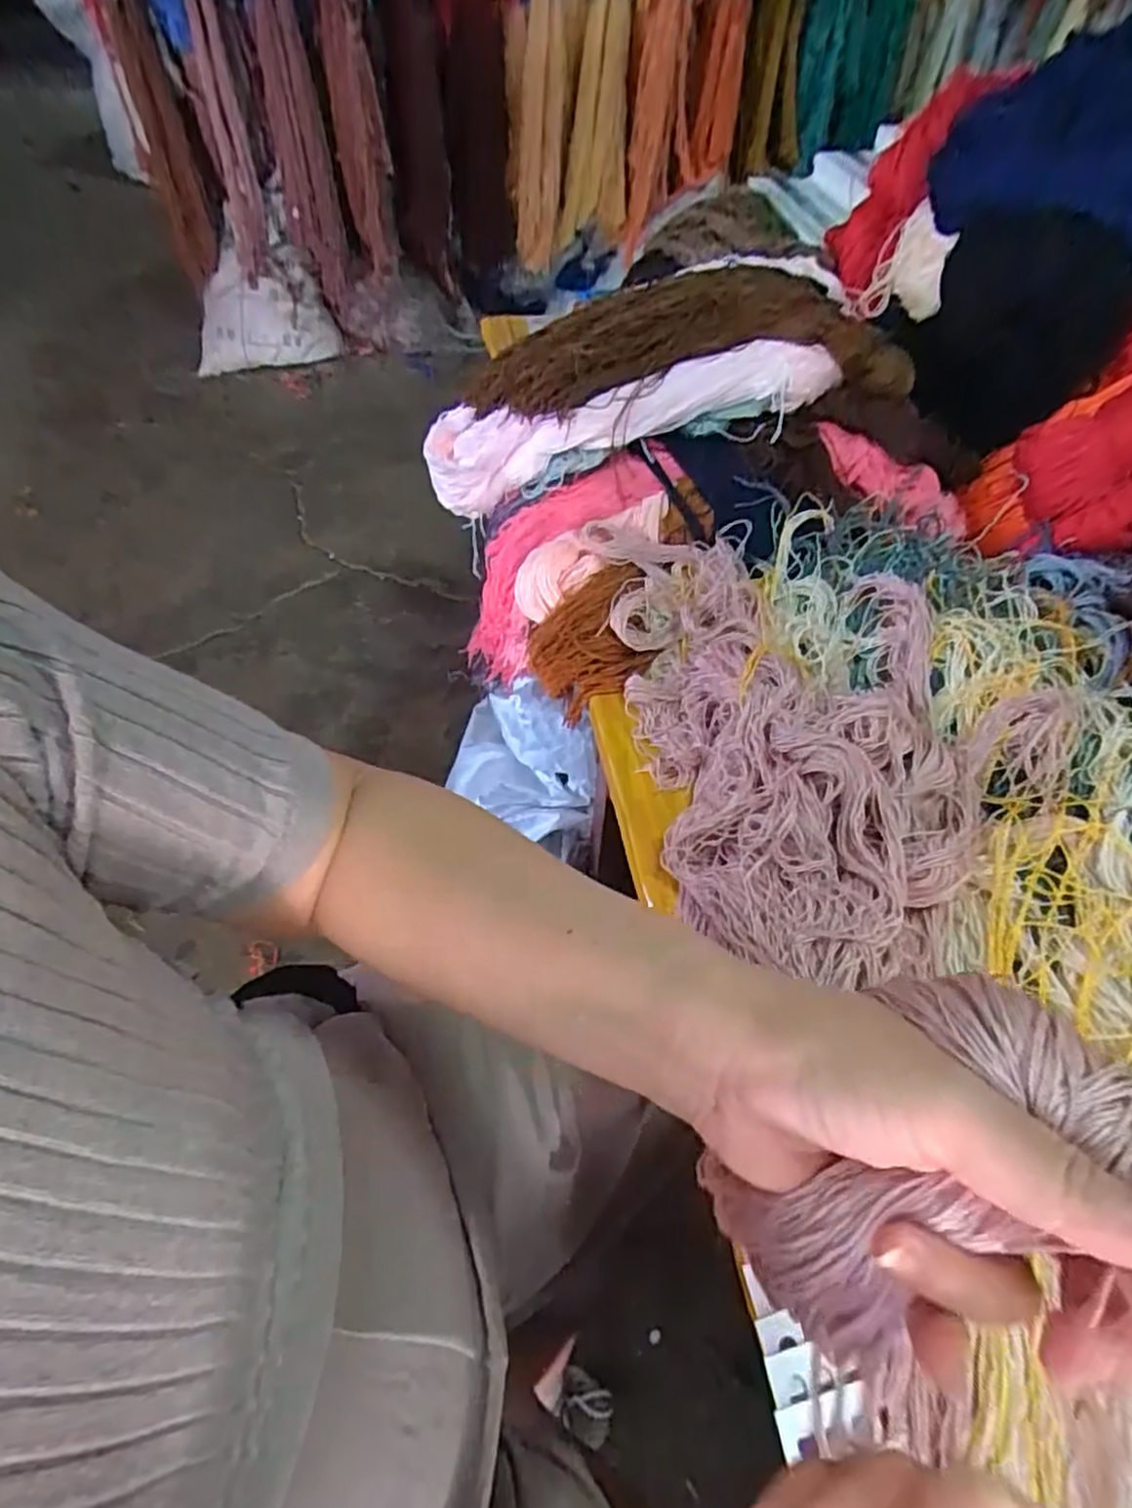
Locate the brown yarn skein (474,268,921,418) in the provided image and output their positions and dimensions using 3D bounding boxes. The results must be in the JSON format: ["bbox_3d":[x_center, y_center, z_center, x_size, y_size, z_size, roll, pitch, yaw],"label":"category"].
[{"bbox_3d":[0.108,-0.348,0.629,0.383,0.099,0.095,-2,53,-4],"label":"brown yarn skein"}]

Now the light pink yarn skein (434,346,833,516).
[{"bbox_3d":[0.044,-0.286,0.648,0.380,0.099,0.065,-10,51,16],"label":"light pink yarn skein"}]

